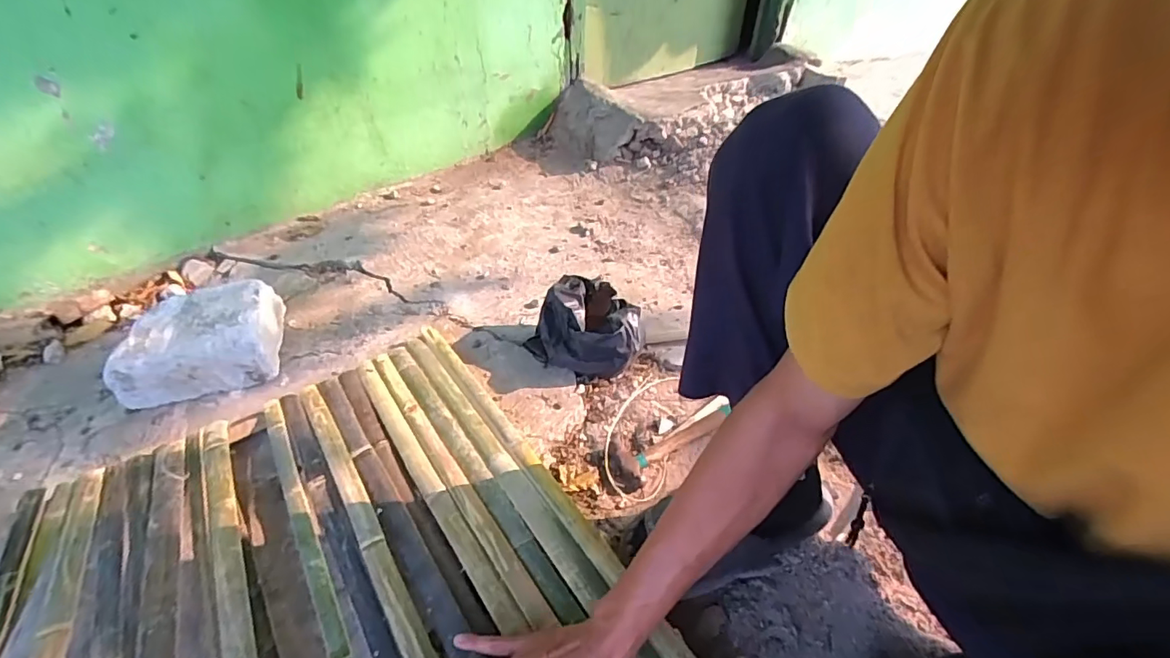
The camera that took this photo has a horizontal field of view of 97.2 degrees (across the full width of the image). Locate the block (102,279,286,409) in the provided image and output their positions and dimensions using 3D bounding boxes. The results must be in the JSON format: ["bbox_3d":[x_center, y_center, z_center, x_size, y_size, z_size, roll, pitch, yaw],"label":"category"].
[{"bbox_3d":[-0.649,0.019,0.884,0.231,0.101,0.175,-12,45,-11],"label":"block"}]

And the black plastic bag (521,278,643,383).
[{"bbox_3d":[0.009,0.003,0.899,0.181,0.101,0.169,27,51,27],"label":"black plastic bag"}]

